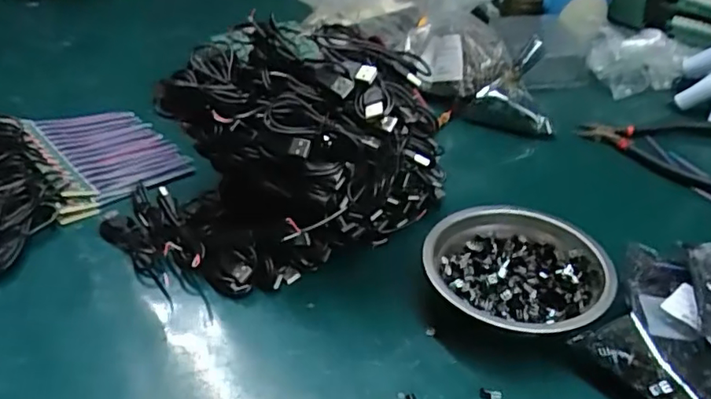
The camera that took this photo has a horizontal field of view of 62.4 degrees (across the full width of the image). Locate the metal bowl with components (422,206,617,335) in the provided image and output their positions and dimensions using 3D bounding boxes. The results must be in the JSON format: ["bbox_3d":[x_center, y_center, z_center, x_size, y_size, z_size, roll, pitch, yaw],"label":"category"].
[{"bbox_3d":[0.116,0.055,0.424,0.123,0.038,0.133,0,34,0],"label":"metal bowl with components"}]

